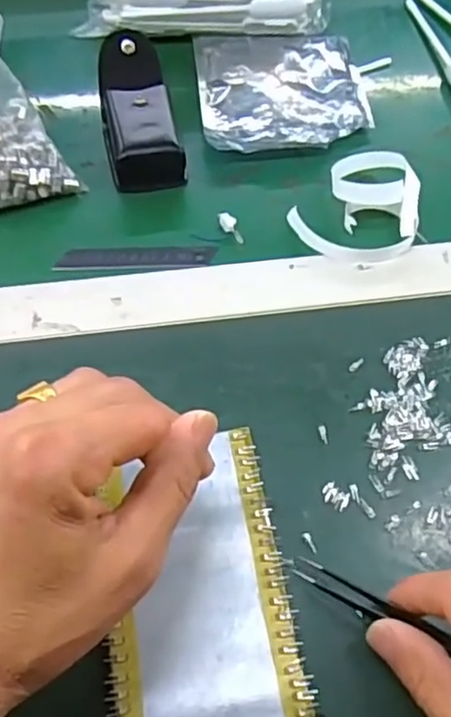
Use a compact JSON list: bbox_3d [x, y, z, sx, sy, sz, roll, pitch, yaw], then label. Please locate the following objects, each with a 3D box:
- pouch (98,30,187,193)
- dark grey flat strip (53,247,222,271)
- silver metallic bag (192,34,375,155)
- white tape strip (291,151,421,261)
[{"bbox_3d":[-0.064,-0.179,0.466,0.049,0.035,0.128,-10,60,-8],"label":"pouch"},{"bbox_3d":[-0.057,-0.064,0.415,0.100,0.004,0.020,-1,59,-3],"label":"dark grey flat strip"},{"bbox_3d":[0.044,-0.204,0.491,0.126,0.021,0.131,-4,60,-5],"label":"silver metallic bag"},{"bbox_3d":[0.092,-0.099,0.425,0.073,0.022,0.086,34,64,17],"label":"white tape strip"}]

